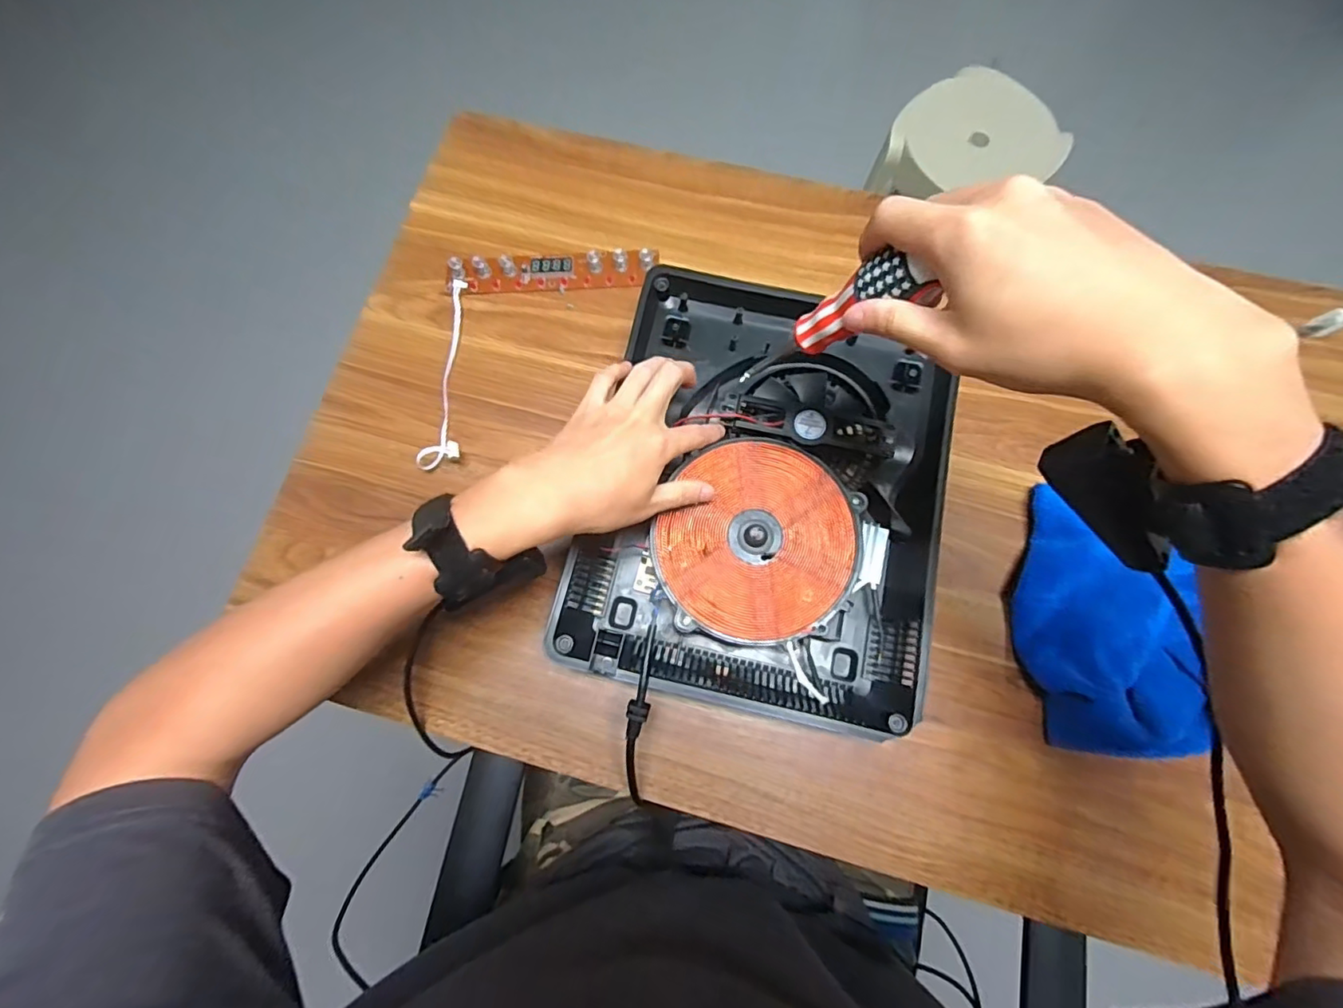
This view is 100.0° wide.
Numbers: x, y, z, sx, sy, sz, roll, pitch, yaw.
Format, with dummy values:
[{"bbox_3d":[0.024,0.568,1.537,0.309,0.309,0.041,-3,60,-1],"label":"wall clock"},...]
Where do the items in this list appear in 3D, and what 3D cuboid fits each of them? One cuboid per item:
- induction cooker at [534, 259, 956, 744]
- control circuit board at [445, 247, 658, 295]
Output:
[{"bbox_3d":[0.076,-0.011,0.465,0.267,0.056,0.343,12,75,4],"label":"induction cooker"},{"bbox_3d":[-0.114,-0.221,0.538,0.197,0.020,0.029,-4,76,0],"label":"control circuit board"}]

